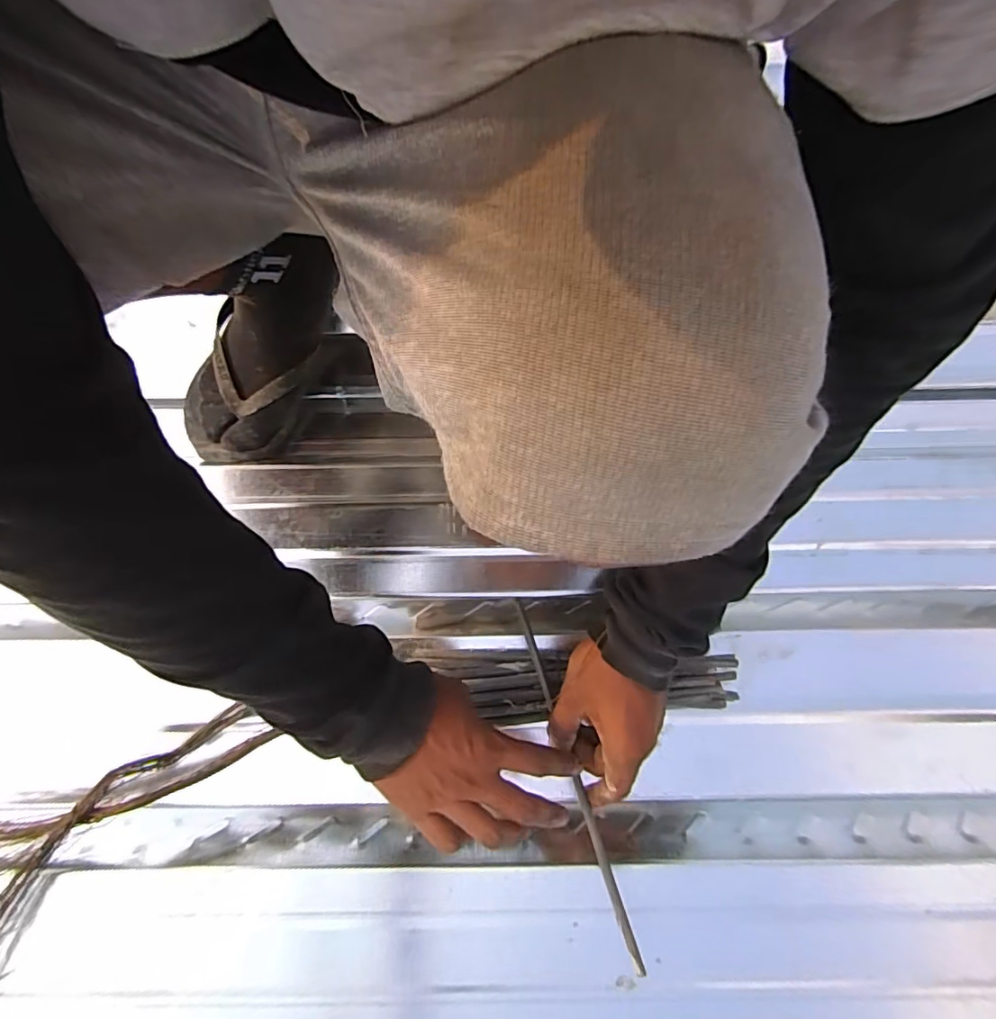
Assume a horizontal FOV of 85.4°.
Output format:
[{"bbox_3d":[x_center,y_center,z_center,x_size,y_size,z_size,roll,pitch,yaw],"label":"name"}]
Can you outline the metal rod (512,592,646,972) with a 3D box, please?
[{"bbox_3d":[0.061,0.213,0.436,0.008,0.013,0.288,-18,77,-4],"label":"metal rod"}]

